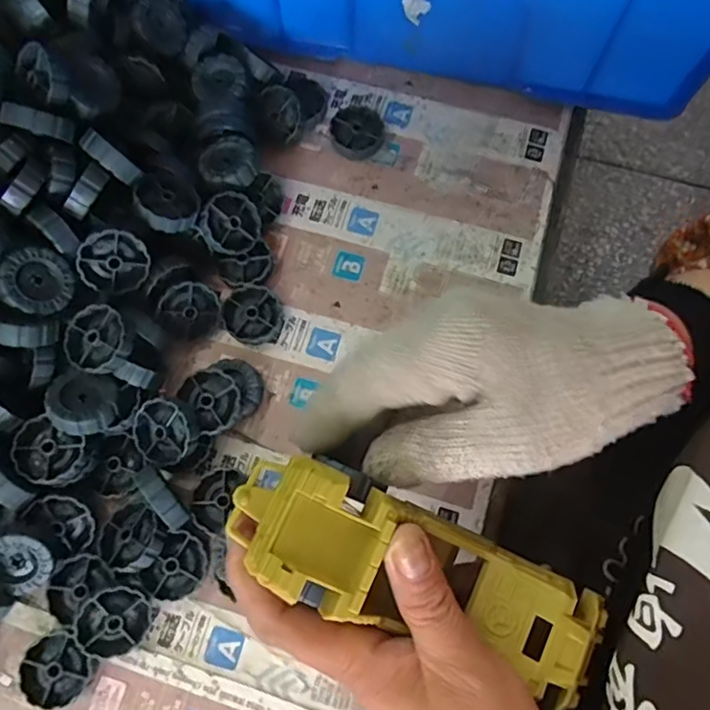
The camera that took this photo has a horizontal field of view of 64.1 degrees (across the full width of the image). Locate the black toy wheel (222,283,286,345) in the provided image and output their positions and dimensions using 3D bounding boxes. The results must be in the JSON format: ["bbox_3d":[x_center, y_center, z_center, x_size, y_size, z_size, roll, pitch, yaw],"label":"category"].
[{"bbox_3d":[-0.067,-0.027,0.377,0.039,0.011,0.038,0,75,-1],"label":"black toy wheel"}]

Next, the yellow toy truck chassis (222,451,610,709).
[{"bbox_3d":[0.029,0.095,0.242,0.166,0.034,0.052,25,76,-7],"label":"yellow toy truck chassis"}]

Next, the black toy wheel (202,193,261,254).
[{"bbox_3d":[-0.083,-0.087,0.373,0.039,0.015,0.037,-47,118,-26],"label":"black toy wheel"}]

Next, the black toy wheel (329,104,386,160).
[{"bbox_3d":[0.002,-0.164,0.412,0.039,0.013,0.041,11,75,2],"label":"black toy wheel"}]

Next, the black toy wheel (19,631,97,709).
[{"bbox_3d":[-0.166,0.175,0.316,0.036,0.014,0.034,0,75,-1],"label":"black toy wheel"}]

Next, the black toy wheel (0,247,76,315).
[{"bbox_3d":[-0.181,-0.041,0.321,0.038,0.010,0.036,-3,88,-43],"label":"black toy wheel"}]

